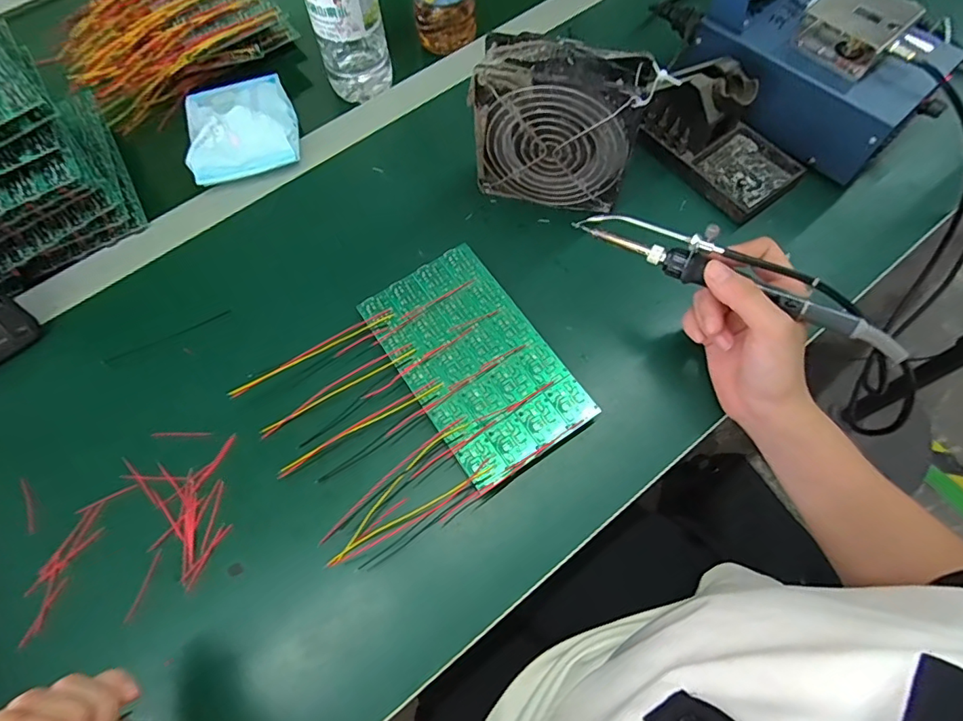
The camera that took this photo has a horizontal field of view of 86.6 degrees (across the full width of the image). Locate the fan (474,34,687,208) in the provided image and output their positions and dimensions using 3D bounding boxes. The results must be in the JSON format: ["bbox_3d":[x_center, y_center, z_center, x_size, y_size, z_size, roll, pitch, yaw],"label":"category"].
[{"bbox_3d":[0.060,-0.178,0.397,0.122,0.117,0.042,11,67,7],"label":"fan"}]

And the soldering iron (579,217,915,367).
[{"bbox_3d":[0.162,-0.057,0.325,0.206,0.036,0.022,29,70,13],"label":"soldering iron"}]

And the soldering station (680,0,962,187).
[{"bbox_3d":[0.276,-0.267,0.422,0.200,0.131,0.130,42,74,18],"label":"soldering station"}]

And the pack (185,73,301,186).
[{"bbox_3d":[-0.222,-0.219,0.467,0.096,0.034,0.097,-15,66,-4],"label":"pack"}]

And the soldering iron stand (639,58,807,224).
[{"bbox_3d":[0.209,-0.194,0.426,0.077,0.068,0.123,-36,69,-13],"label":"soldering iron stand"}]

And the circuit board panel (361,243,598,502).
[{"bbox_3d":[-0.006,0.000,0.384,0.101,0.017,0.172,-32,69,-12],"label":"circuit board panel"}]

